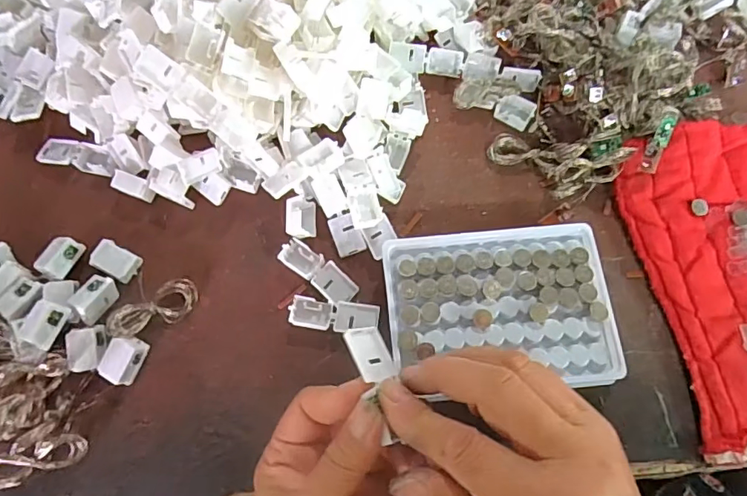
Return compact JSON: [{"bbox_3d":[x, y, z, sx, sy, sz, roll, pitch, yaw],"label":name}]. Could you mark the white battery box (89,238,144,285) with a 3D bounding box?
[{"bbox_3d":[-0.168,0.008,0.331,0.024,0.016,0.020,26,75,9],"label":"white battery box"}]

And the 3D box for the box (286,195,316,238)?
[{"bbox_3d":[-0.048,-0.020,0.340,0.019,0.010,0.029,-2,72,0],"label":"box"}]

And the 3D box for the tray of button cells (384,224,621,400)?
[{"bbox_3d":[0.073,0.035,0.311,0.128,0.029,0.095,-4,72,-1],"label":"tray of button cells"}]

